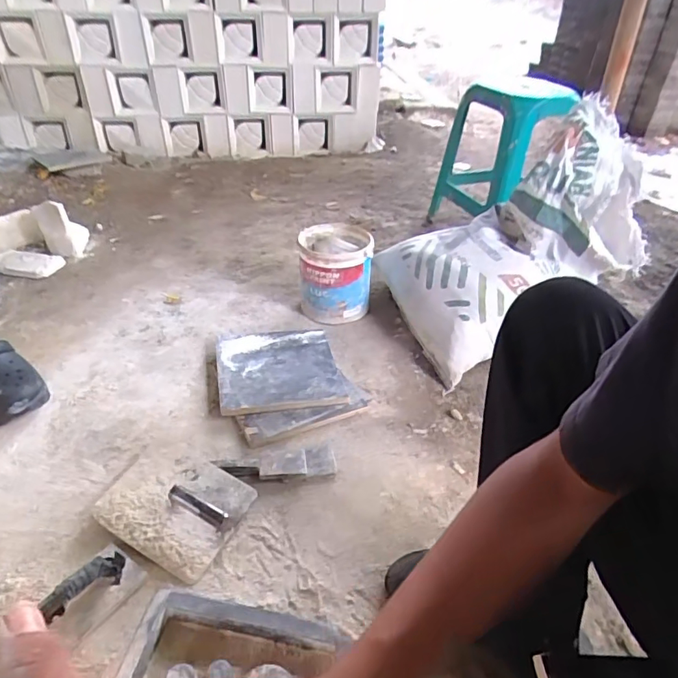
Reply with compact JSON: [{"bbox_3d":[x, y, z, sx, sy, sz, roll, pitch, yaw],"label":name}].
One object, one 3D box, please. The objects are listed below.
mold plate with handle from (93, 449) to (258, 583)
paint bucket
[{"bbox_3d":[-0.258,0.248,0.786,0.202,0.061,0.168,18,40,16],"label":"mold plate with handle"},{"bbox_3d":[-0.011,-0.162,1.258,0.172,0.197,0.178,3,38,-2],"label":"paint bucket"}]

